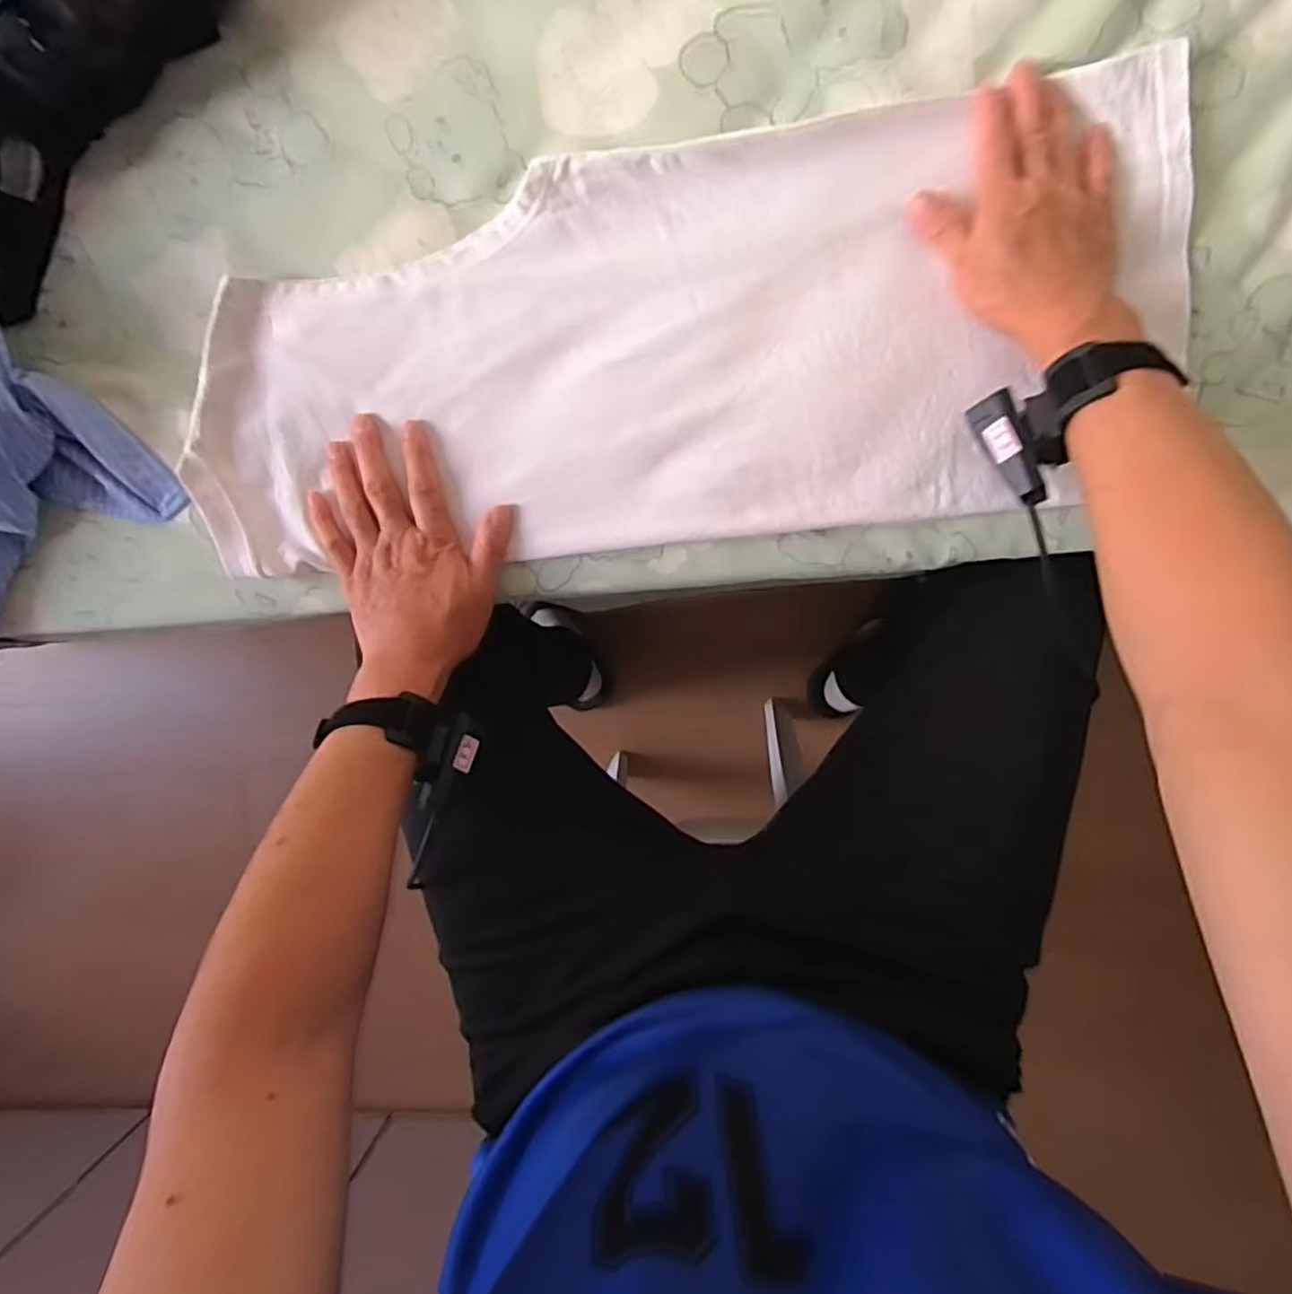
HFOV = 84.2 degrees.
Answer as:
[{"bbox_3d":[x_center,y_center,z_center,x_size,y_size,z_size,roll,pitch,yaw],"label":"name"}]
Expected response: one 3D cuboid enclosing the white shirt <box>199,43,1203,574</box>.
[{"bbox_3d":[0.013,-0.203,0.496,0.677,0.016,0.261,-8,94,5],"label":"white shirt"}]

